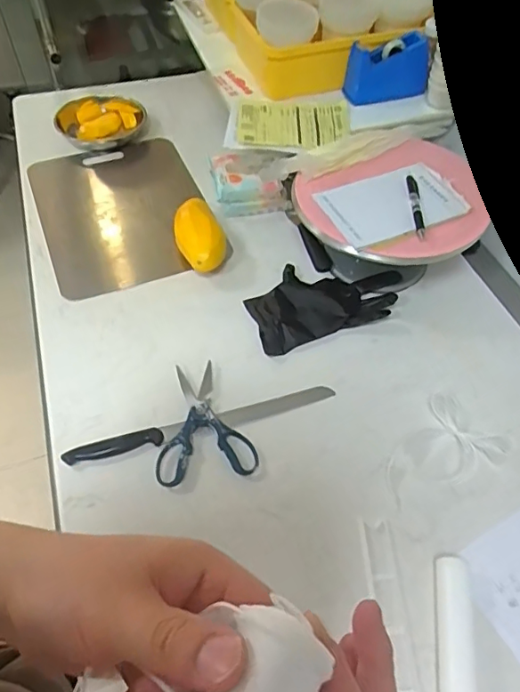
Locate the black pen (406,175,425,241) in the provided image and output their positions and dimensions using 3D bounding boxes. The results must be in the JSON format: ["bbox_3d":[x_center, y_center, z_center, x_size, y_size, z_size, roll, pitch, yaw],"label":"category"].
[{"bbox_3d":[0.223,-0.199,0.734,0.015,0.012,0.136,2,54,-1],"label":"black pen"}]

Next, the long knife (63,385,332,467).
[{"bbox_3d":[-0.073,0.102,0.684,0.356,0.018,0.026,-14,56,-10],"label":"long knife"}]

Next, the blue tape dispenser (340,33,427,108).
[{"bbox_3d":[0.212,-0.465,0.868,0.135,0.080,0.045,-9,55,-9],"label":"blue tape dispenser"}]

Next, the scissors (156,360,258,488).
[{"bbox_3d":[-0.077,0.099,0.686,0.124,0.015,0.166,-8,55,-6],"label":"scissors"}]

